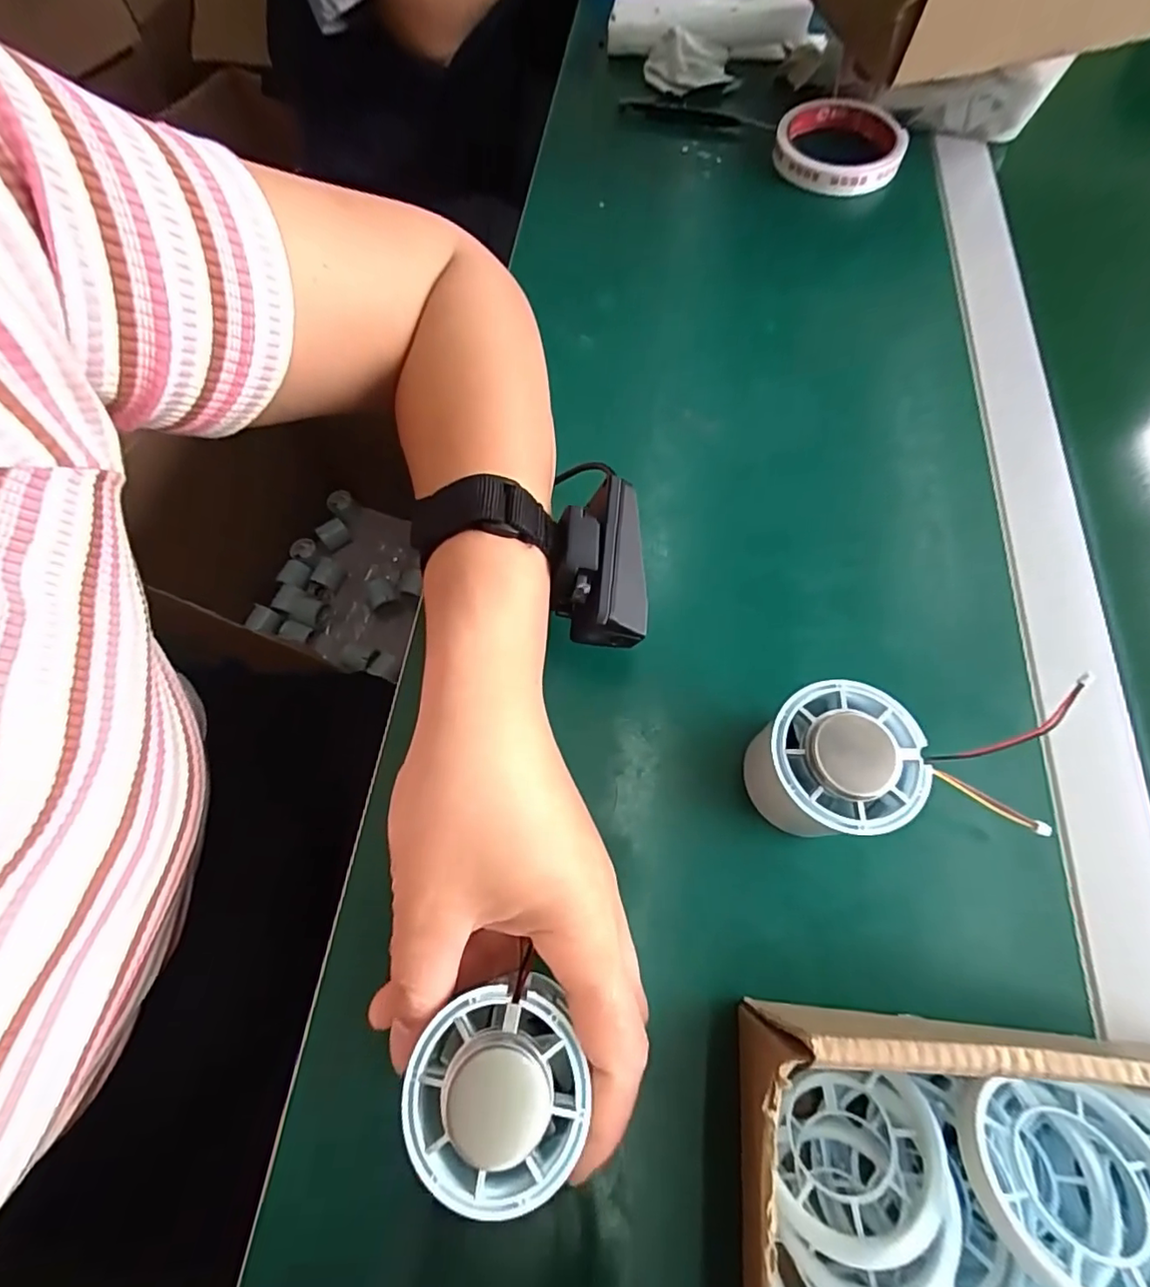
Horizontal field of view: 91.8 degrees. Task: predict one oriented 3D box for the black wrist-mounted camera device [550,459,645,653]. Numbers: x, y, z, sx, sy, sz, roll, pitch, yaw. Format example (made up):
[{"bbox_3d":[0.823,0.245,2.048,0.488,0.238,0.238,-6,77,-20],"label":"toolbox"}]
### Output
[{"bbox_3d":[0.011,-0.040,0.243,0.038,0.034,0.073,2,67,1],"label":"black wrist-mounted camera device"}]

